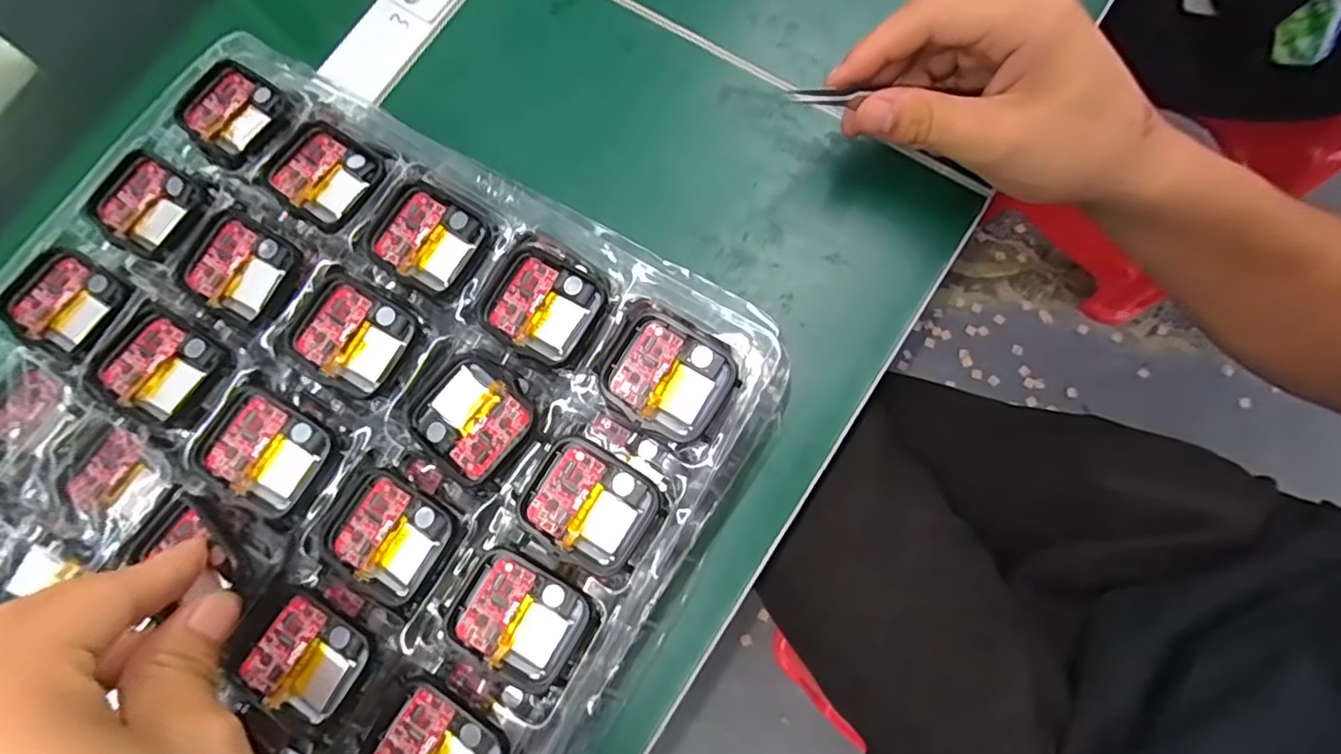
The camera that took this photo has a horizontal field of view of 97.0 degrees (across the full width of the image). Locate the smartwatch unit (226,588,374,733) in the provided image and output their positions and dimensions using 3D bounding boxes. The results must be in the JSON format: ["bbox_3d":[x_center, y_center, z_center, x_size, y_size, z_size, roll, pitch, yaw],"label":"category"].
[{"bbox_3d":[-0.126,0.096,0.204,0.040,0.004,0.037,31,81,10],"label":"smartwatch unit"}]

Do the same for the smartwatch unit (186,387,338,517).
[{"bbox_3d":[-0.148,0.027,0.216,0.042,0.007,0.036,31,81,10],"label":"smartwatch unit"}]

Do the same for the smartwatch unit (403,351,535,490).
[{"bbox_3d":[-0.072,0.014,0.212,0.041,0.005,0.037,37,83,11],"label":"smartwatch unit"}]

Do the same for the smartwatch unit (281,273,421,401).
[{"bbox_3d":[-0.121,-0.016,0.224,0.043,0.008,0.038,30,81,10],"label":"smartwatch unit"}]

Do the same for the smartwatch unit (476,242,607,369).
[{"bbox_3d":[-0.048,-0.027,0.222,0.043,0.006,0.039,28,81,9],"label":"smartwatch unit"}]

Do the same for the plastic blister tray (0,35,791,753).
[{"bbox_3d":[-0.138,0.025,0.226,0.287,0.034,0.255,30,79,8],"label":"plastic blister tray"}]

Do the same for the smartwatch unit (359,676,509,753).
[{"bbox_3d":[-0.078,0.125,0.198,0.043,0.008,0.037,31,81,10],"label":"smartwatch unit"}]

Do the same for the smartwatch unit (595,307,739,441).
[{"bbox_3d":[-0.001,-0.001,0.214,0.045,0.010,0.039,28,81,10],"label":"smartwatch unit"}]

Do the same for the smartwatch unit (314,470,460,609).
[{"bbox_3d":[-0.101,0.056,0.211,0.041,0.004,0.037,31,81,10],"label":"smartwatch unit"}]

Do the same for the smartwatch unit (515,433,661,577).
[{"bbox_3d":[-0.028,0.044,0.206,0.042,0.012,0.037,29,81,10],"label":"smartwatch unit"}]

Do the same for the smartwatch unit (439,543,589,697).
[{"bbox_3d":[-0.051,0.082,0.203,0.042,0.011,0.036,28,81,10],"label":"smartwatch unit"}]

